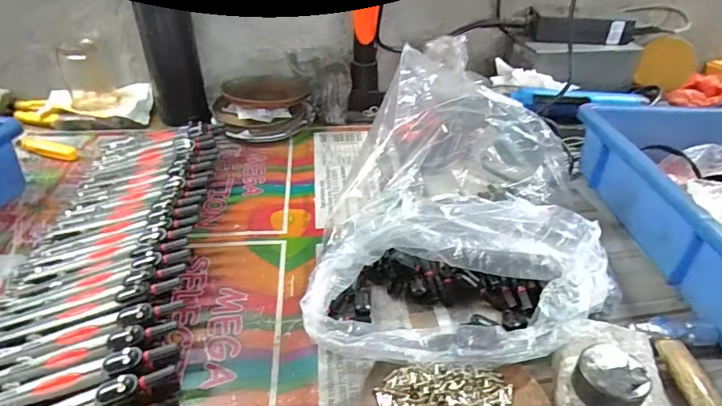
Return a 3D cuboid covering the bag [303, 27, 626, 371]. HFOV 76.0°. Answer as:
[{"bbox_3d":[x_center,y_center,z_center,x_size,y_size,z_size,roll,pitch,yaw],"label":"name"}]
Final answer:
[{"bbox_3d":[0.089,-0.003,0.379,0.225,0.129,0.265,5,35,4],"label":"bag"}]

